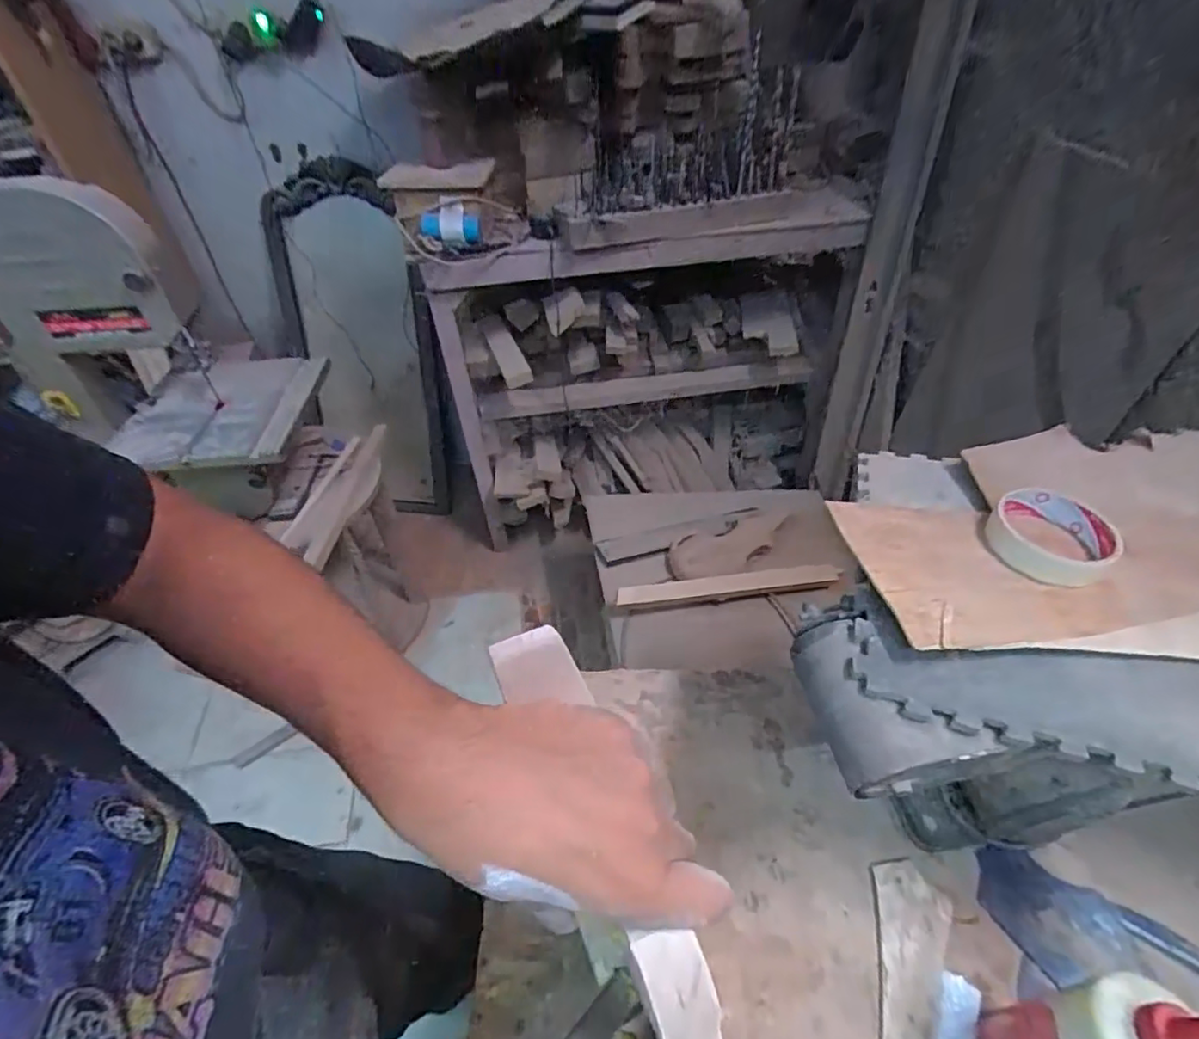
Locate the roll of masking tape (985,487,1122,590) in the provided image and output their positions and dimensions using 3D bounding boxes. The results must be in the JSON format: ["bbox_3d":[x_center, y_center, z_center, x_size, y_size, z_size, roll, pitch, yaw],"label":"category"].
[{"bbox_3d":[0.355,0.012,0.463,0.087,0.022,0.088,-2,46,2],"label":"roll of masking tape"}]

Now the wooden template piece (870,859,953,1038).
[{"bbox_3d":[0.272,0.393,0.506,0.065,0.010,0.172,9,47,12],"label":"wooden template piece"}]

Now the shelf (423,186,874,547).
[{"bbox_3d":[0.088,-0.388,1.519,0.940,0.792,0.305,-9,46,-6],"label":"shelf"}]

